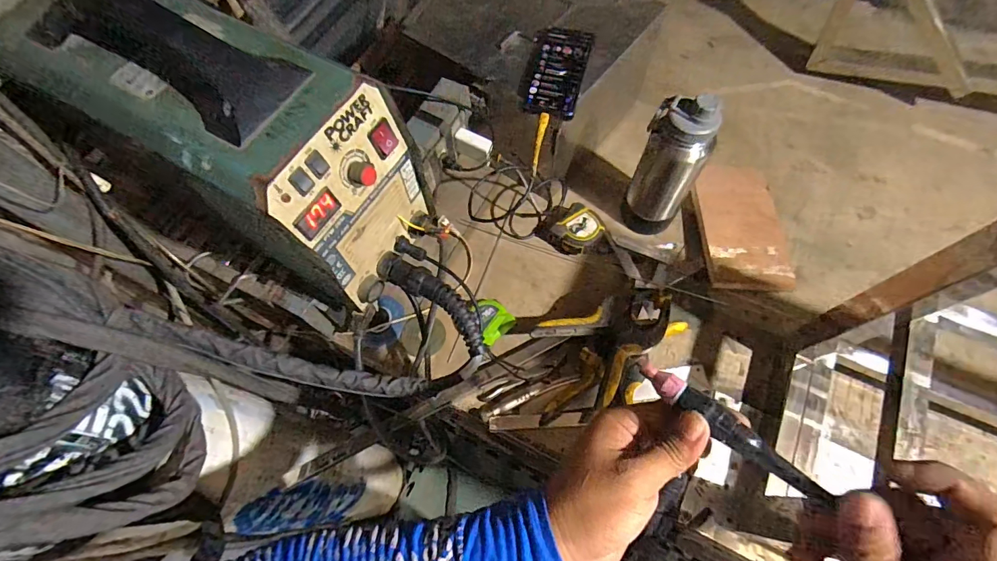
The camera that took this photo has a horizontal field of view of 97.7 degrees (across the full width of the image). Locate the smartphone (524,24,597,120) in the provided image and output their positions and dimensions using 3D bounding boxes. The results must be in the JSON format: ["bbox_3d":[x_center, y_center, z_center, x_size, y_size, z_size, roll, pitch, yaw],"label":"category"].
[{"bbox_3d":[0.090,-0.305,0.636,0.073,0.014,0.151,15,75,7],"label":"smartphone"}]

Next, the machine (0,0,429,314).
[{"bbox_3d":[-0.290,-0.163,0.469,0.394,0.231,0.160,27,65,13],"label":"machine"}]

